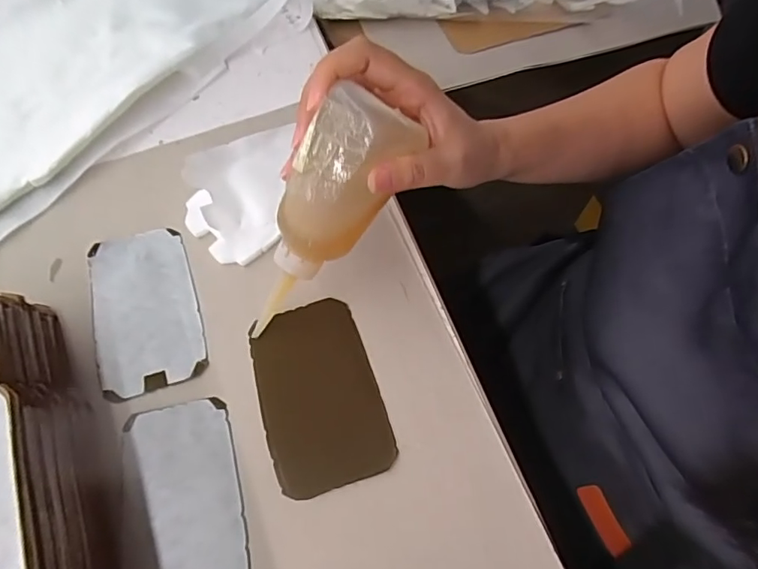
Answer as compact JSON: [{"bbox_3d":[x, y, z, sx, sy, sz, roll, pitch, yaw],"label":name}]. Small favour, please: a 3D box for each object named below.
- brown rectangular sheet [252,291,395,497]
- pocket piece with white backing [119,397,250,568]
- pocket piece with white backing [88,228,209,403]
[{"bbox_3d":[-0.040,0.070,0.335,0.075,0.004,0.119,-17,67,-7],"label":"brown rectangular sheet"},{"bbox_3d":[-0.121,0.133,0.308,0.071,0.004,0.119,-12,67,-5],"label":"pocket piece with white backing"},{"bbox_3d":[-0.166,0.017,0.360,0.070,0.005,0.119,-17,67,-7],"label":"pocket piece with white backing"}]

